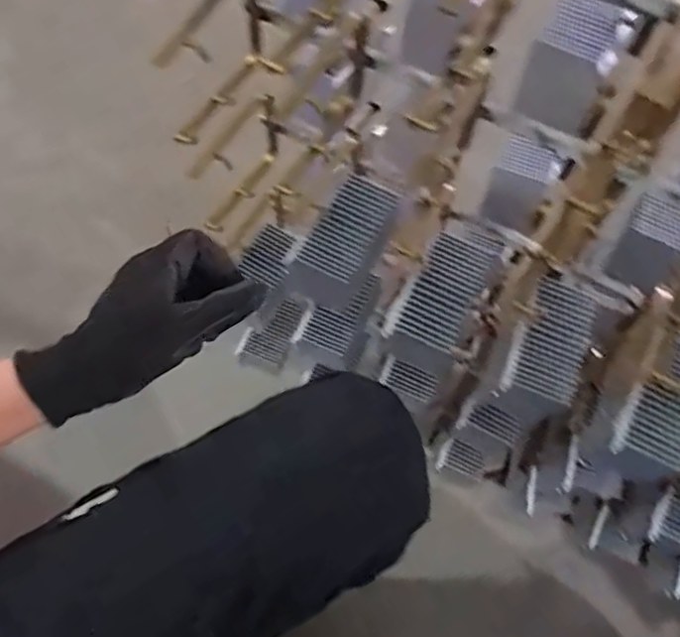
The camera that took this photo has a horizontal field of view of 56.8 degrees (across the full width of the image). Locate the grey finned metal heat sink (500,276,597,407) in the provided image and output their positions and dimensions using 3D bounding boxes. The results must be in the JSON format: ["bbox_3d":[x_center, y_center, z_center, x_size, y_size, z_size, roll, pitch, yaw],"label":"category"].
[{"bbox_3d":[0.161,0.014,0.475,0.055,0.013,0.105,22,66,9],"label":"grey finned metal heat sink"}]

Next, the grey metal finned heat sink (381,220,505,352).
[{"bbox_3d":[0.083,-0.026,0.493,0.054,0.016,0.111,26,67,11],"label":"grey metal finned heat sink"}]

